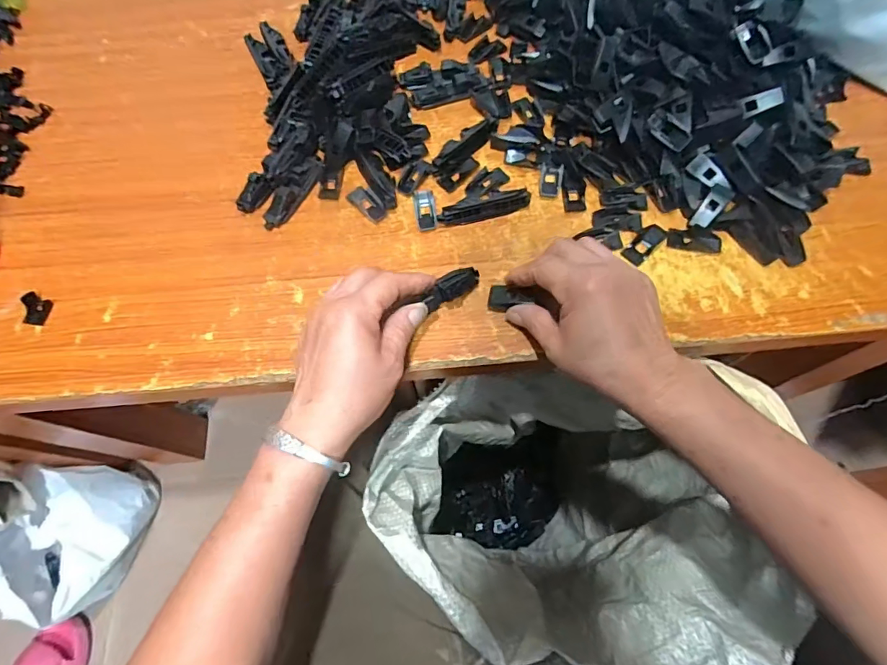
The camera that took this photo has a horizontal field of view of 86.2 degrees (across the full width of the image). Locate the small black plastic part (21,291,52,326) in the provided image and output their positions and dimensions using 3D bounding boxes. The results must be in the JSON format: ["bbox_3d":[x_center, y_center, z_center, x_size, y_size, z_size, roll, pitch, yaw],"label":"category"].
[{"bbox_3d":[-0.337,-0.020,0.392,0.019,0.011,0.027,2,68,3],"label":"small black plastic part"}]

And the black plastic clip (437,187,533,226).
[{"bbox_3d":[0.035,-0.107,0.408,0.078,0.015,0.014,-13,68,-3],"label":"black plastic clip"}]

